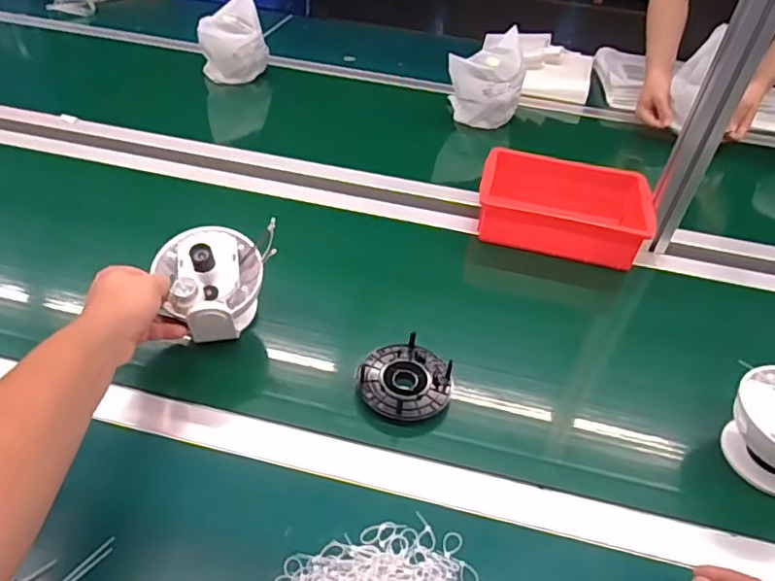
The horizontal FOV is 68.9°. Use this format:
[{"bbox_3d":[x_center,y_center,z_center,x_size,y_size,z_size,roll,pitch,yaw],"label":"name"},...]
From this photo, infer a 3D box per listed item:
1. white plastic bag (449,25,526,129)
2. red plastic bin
[{"bbox_3d":[0.188,-0.406,1.099,0.139,0.144,0.112,1,41,-4],"label":"white plastic bag"},{"bbox_3d":[0.257,-0.124,0.845,0.243,0.067,0.170,11,42,7],"label":"red plastic bin"}]

